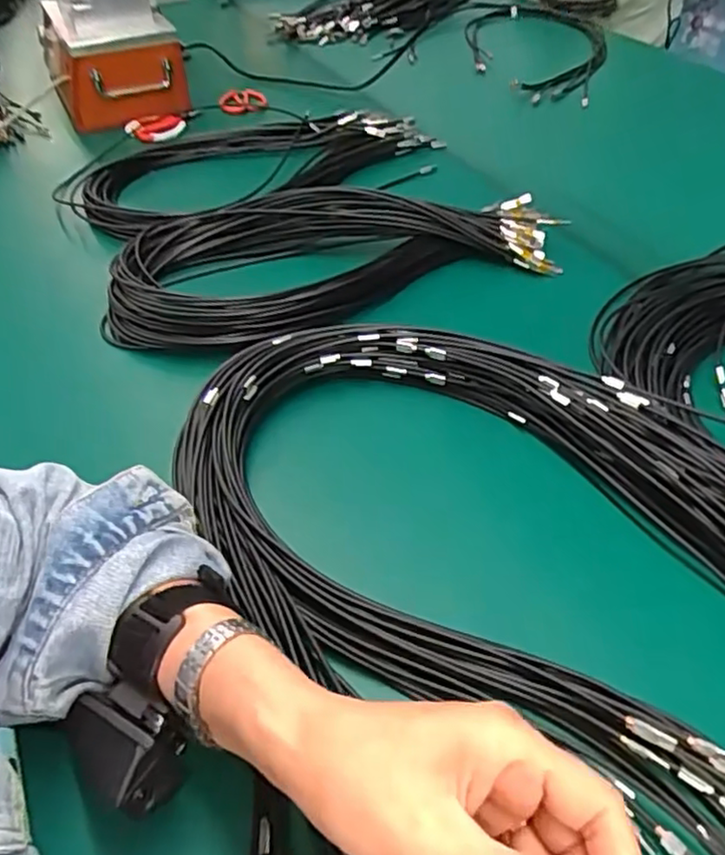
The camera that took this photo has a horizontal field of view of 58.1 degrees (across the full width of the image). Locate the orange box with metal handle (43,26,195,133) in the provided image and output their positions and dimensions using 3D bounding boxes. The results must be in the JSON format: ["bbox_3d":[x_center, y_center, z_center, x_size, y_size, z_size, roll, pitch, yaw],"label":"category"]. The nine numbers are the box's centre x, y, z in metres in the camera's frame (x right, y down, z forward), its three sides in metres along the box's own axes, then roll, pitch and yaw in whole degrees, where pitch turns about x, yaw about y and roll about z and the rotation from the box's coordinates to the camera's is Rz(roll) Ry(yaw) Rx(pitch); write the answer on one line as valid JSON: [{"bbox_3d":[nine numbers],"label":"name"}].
[{"bbox_3d":[-0.373,-0.530,0.985,0.184,0.095,0.151,-18,48,-18],"label":"orange box with metal handle"}]

